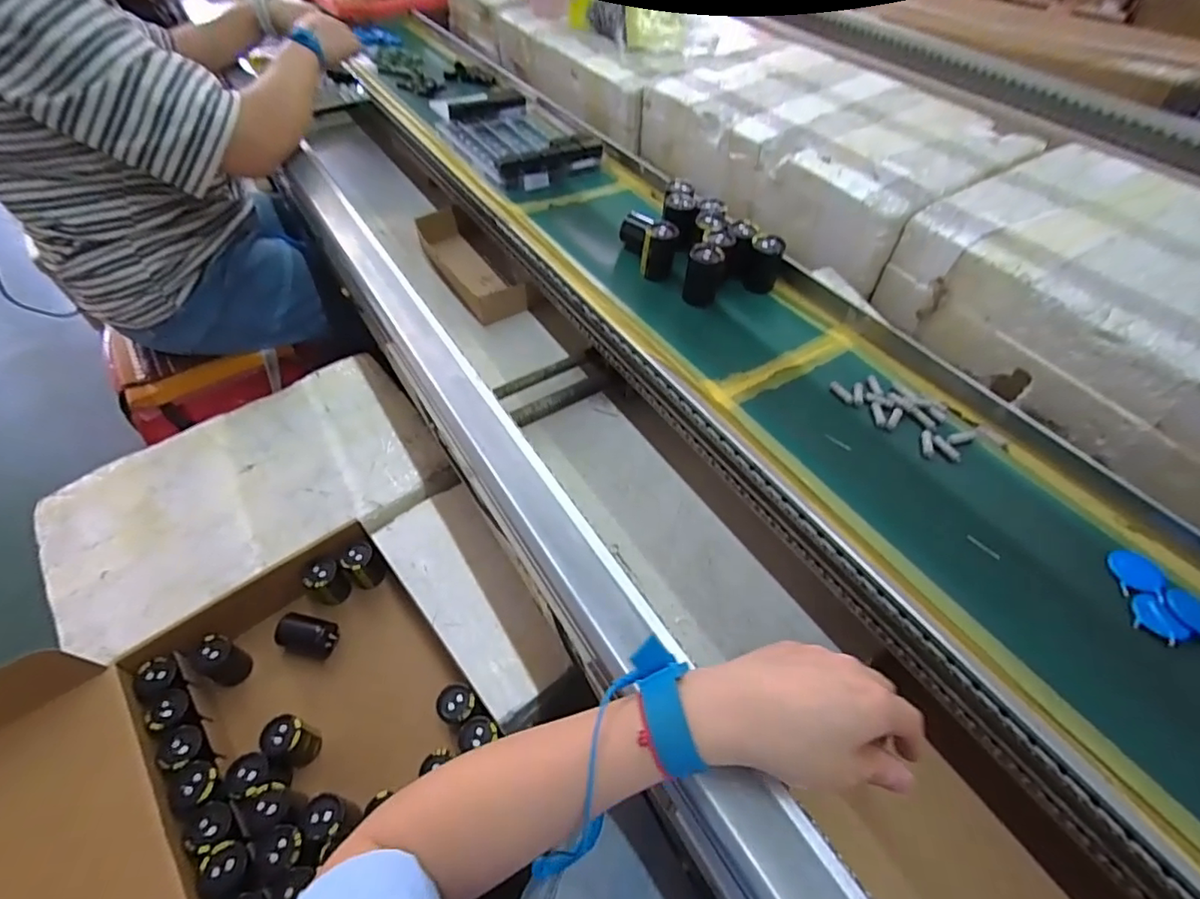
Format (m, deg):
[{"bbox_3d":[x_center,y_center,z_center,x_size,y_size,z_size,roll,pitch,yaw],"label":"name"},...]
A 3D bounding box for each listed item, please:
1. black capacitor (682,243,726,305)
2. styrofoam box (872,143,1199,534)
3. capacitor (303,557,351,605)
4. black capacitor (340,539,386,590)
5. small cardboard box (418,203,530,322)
[{"bbox_3d":[0.108,-0.186,0.583,0.034,0.055,0.035,13,50,8],"label":"black capacitor"},{"bbox_3d":[0.569,-0.118,0.560,0.295,0.139,0.460,-23,56,-19],"label":"styrofoam box"},{"bbox_3d":[-0.295,0.144,0.604,0.028,0.054,0.034,38,60,24],"label":"capacitor"},{"bbox_3d":[-0.261,0.128,0.617,0.030,0.056,0.033,1,52,-1],"label":"black capacitor"},{"bbox_3d":[-0.195,-0.267,0.796,0.076,0.041,0.248,-27,57,-21],"label":"small cardboard box"}]

